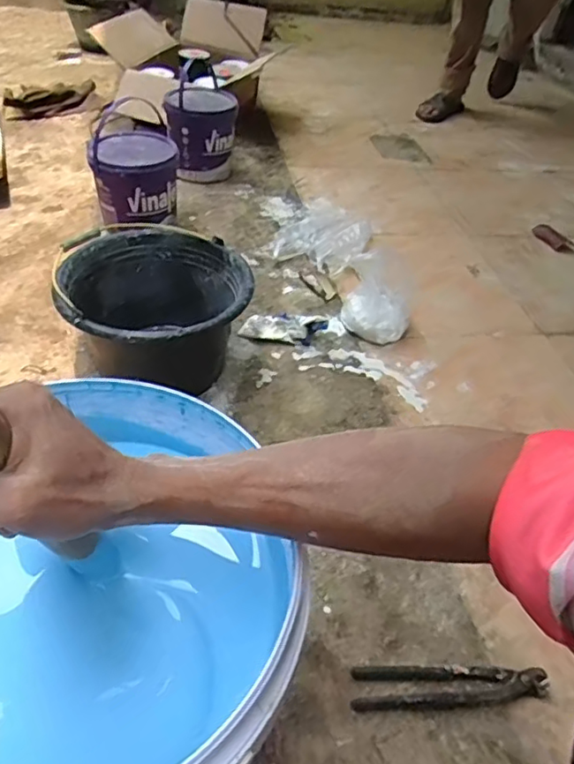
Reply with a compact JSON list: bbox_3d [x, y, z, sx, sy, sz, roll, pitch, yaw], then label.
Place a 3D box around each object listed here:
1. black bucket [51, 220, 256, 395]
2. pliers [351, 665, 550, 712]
[{"bbox_3d":[-0.214,-0.097,0.976,0.289,0.191,0.287,4,43,-4],"label":"black bucket"},{"bbox_3d":[0.188,0.345,0.669,0.225,0.018,0.045,3,44,-5],"label":"pliers"}]

